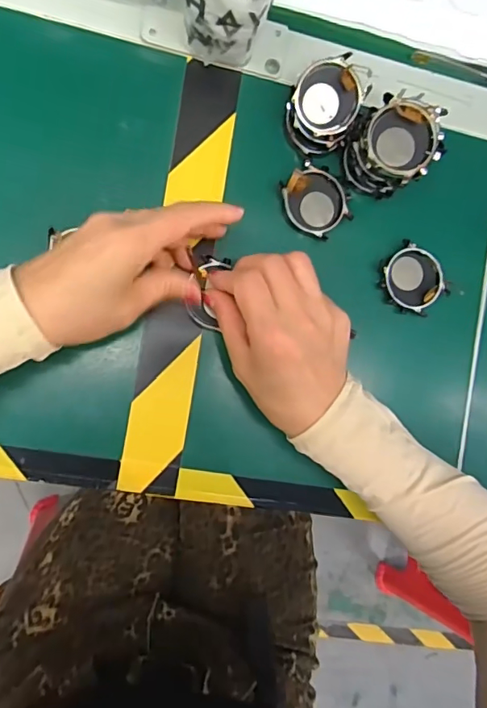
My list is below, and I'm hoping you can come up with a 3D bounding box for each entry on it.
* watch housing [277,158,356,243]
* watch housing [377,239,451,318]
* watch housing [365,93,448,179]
[{"bbox_3d":[0.051,-0.108,0.345,0.043,0.016,0.048,-41,97,-7],"label":"watch housing"},{"bbox_3d":[0.125,-0.054,0.361,0.045,0.008,0.046,42,82,-7],"label":"watch housing"},{"bbox_3d":[0.105,-0.138,0.317,0.049,0.013,0.046,0,91,-10],"label":"watch housing"}]

